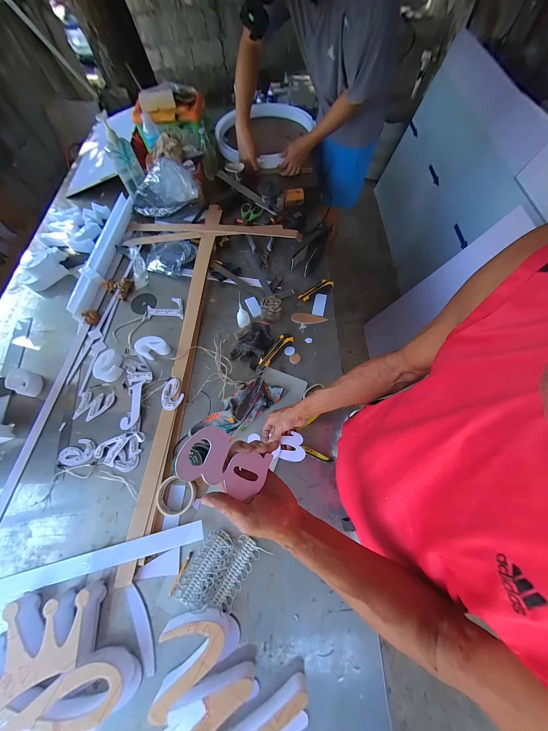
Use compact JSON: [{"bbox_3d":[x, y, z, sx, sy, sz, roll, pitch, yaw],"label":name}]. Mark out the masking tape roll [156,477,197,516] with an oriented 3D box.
[{"bbox_3d":[-0.246,0.325,0.571,0.091,0.018,0.079,15,69,8],"label":"masking tape roll"}]

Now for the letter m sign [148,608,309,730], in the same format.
[{"bbox_3d":[-0.086,0.600,0.441,0.276,0.053,0.209,-11,68,-3],"label":"letter m sign"}]

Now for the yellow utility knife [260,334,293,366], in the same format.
[{"bbox_3d":[0.008,-0.049,0.731,0.037,0.019,0.134,38,74,15],"label":"yellow utility knife"}]

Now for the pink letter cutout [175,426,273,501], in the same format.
[{"bbox_3d":[-0.062,0.130,0.306,0.123,0.004,0.067,35,57,-21],"label":"pink letter cutout"}]

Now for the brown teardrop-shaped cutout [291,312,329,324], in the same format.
[{"bbox_3d":[0.120,-0.159,0.784,0.118,0.005,0.040,8,68,5],"label":"brown teardrop-shaped cutout"}]

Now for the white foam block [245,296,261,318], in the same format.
[{"bbox_3d":[-0.070,-0.208,0.819,0.040,0.014,0.081,-24,69,-8],"label":"white foam block"}]

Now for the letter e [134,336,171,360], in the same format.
[{"bbox_3d":[-0.390,-0.056,0.737,0.082,0.047,0.074,33,72,14],"label":"letter e"}]

